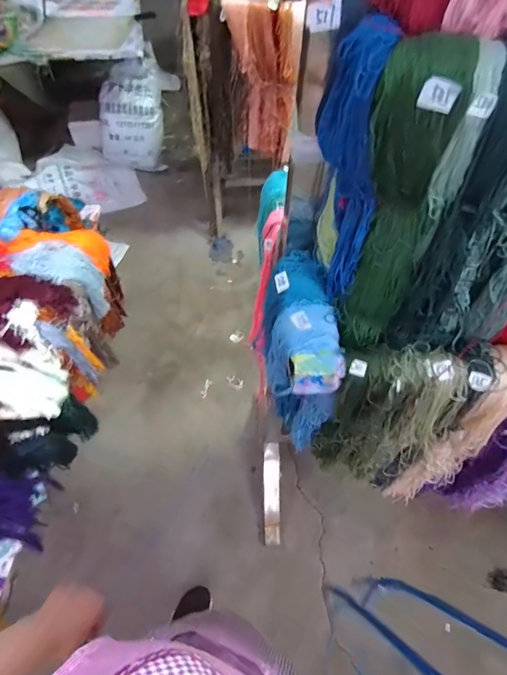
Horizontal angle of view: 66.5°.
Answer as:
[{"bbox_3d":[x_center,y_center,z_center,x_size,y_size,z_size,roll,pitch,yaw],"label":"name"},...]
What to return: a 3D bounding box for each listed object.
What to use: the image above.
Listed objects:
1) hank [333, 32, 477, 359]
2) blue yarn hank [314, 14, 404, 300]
[{"bbox_3d":[0.155,-0.119,0.434,0.093,0.359,0.070,1,53,9],"label":"hank"},{"bbox_3d":[0.106,-0.177,0.439,0.050,0.283,0.096,-23,58,-16],"label":"blue yarn hank"}]

